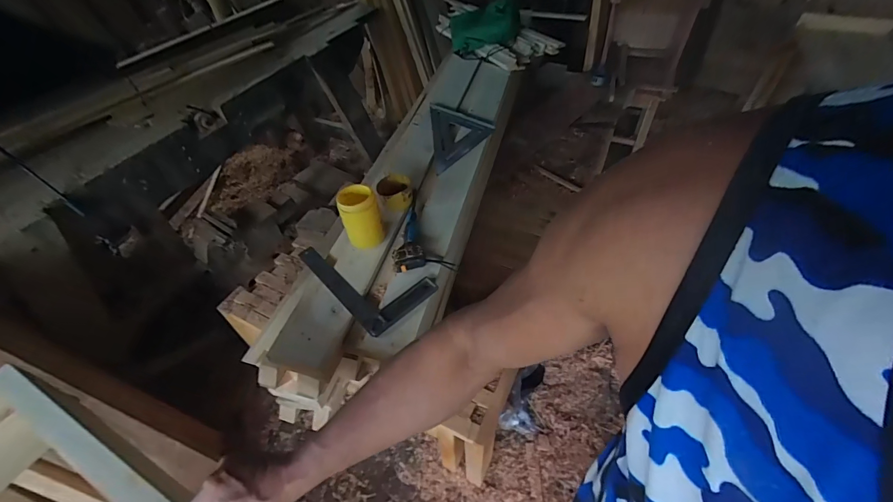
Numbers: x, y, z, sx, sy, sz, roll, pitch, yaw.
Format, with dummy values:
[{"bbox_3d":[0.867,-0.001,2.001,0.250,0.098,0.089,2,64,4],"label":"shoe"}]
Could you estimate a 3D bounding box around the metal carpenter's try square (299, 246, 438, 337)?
[{"bbox_3d":[-0.198,0.047,0.953,0.186,0.011,0.340,-36,55,-26],"label":"metal carpenter's try square"}]

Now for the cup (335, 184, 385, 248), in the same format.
[{"bbox_3d":[-0.218,-0.085,0.998,0.099,0.140,0.092,-13,49,-8],"label":"cup"}]

